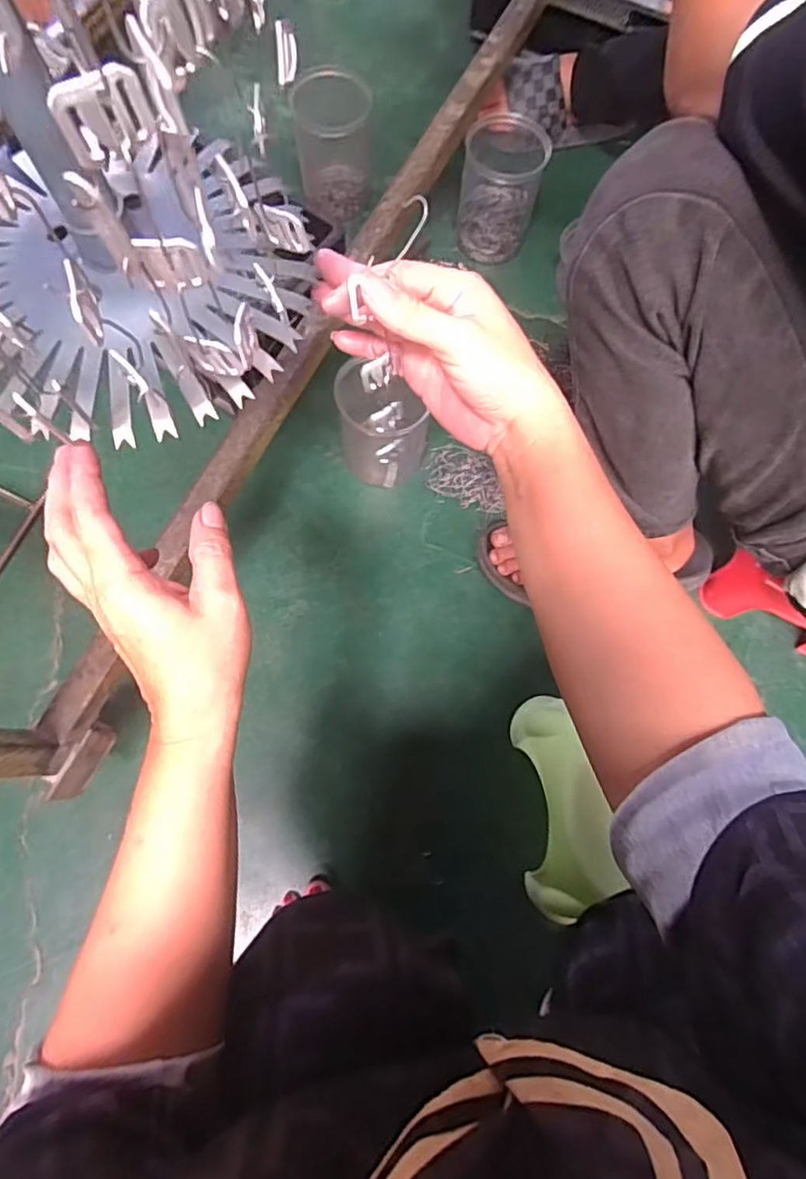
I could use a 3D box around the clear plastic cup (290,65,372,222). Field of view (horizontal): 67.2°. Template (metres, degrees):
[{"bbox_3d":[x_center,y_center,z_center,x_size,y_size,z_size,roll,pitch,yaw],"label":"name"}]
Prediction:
[{"bbox_3d":[-0.088,-0.576,0.787,0.093,0.122,0.112,-6,76,-1],"label":"clear plastic cup"}]

